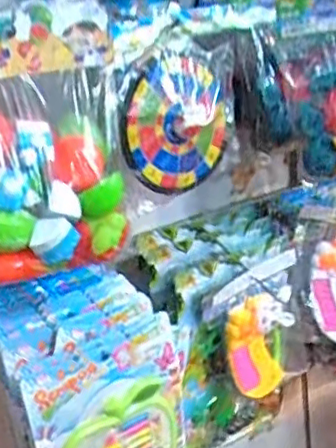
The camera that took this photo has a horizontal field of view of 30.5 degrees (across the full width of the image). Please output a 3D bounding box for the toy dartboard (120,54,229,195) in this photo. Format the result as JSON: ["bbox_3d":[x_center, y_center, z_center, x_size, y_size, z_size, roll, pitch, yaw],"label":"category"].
[{"bbox_3d":[0.008,-0.119,0.747,0.151,0.150,0.014,-33,29,-24],"label":"toy dartboard"}]

